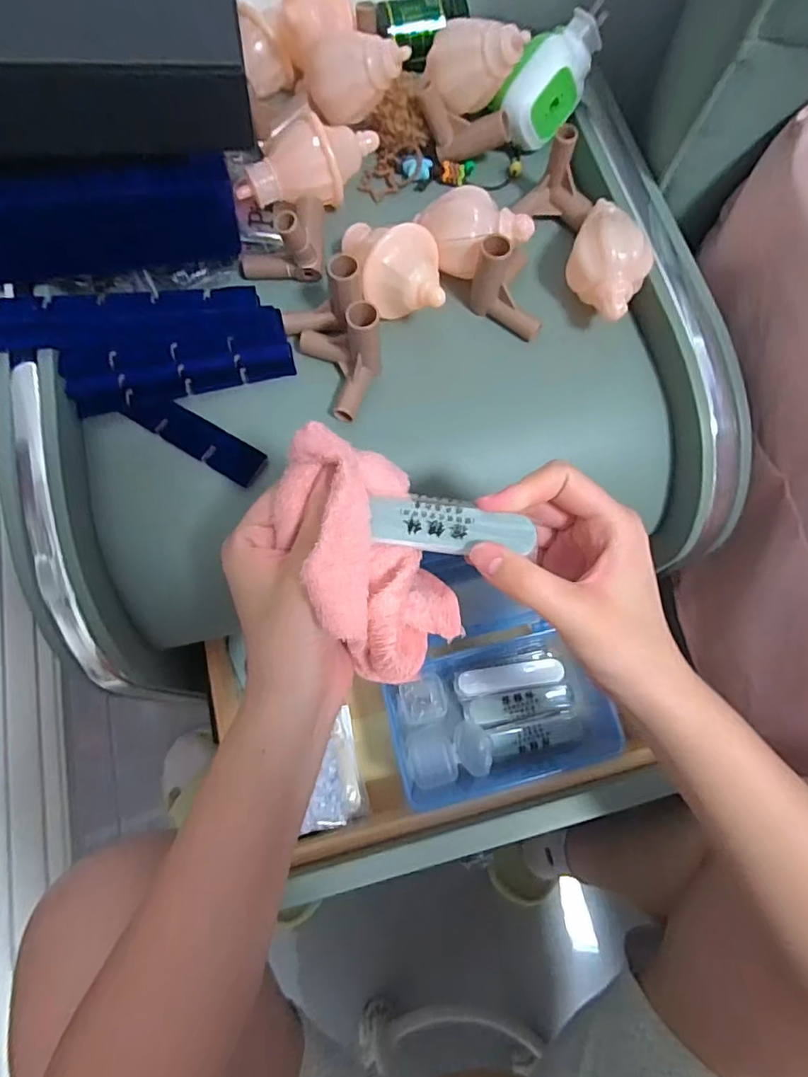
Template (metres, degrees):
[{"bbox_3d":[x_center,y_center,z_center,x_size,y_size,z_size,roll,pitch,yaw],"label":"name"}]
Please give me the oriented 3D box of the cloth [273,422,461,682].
[{"bbox_3d":[-0.014,0.010,0.256,0.059,0.074,0.101,-29,75,-10],"label":"cloth"}]

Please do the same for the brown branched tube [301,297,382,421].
[{"bbox_3d":[-0.036,-0.110,0.337,0.048,0.047,0.063,-13,73,-6],"label":"brown branched tube"}]

